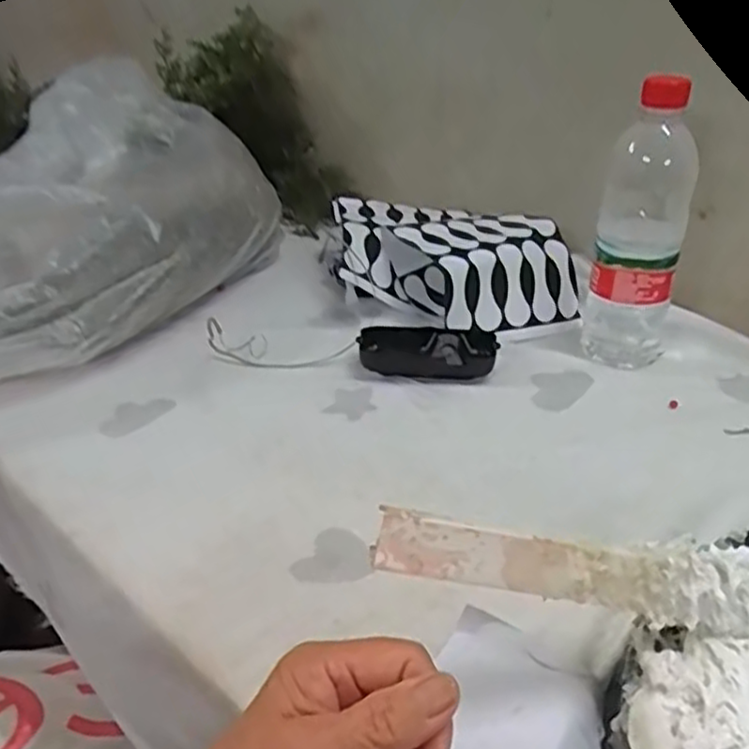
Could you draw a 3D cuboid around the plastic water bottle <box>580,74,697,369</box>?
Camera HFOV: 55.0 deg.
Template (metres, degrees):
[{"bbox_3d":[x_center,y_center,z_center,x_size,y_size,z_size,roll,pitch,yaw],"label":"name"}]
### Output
[{"bbox_3d":[0.212,-0.116,0.570,0.064,0.214,0.069,12,35,20],"label":"plastic water bottle"}]

